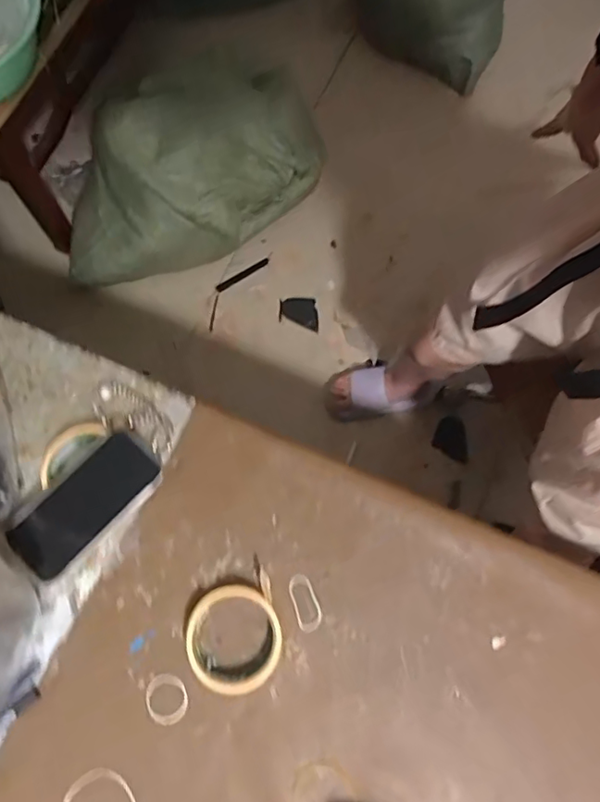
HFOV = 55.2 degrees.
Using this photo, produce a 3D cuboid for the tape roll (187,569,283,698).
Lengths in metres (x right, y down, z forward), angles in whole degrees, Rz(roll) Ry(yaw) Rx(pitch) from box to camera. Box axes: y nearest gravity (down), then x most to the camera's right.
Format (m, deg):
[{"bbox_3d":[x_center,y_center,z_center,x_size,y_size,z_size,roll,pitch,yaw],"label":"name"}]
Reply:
[{"bbox_3d":[-0.063,0.229,0.560,0.090,0.027,0.097,-18,75,-7],"label":"tape roll"}]

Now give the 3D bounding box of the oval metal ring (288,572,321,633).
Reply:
[{"bbox_3d":[0.005,0.203,0.580,0.026,0.006,0.055,-22,75,-7],"label":"oval metal ring"}]

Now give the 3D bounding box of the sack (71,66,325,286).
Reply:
[{"bbox_3d":[-0.276,-0.513,1.335,0.588,0.338,0.350,-26,77,-9],"label":"sack"}]

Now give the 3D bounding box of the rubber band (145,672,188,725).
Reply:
[{"bbox_3d":[-0.130,0.288,0.556,0.040,0.006,0.046,-11,74,-5],"label":"rubber band"}]

